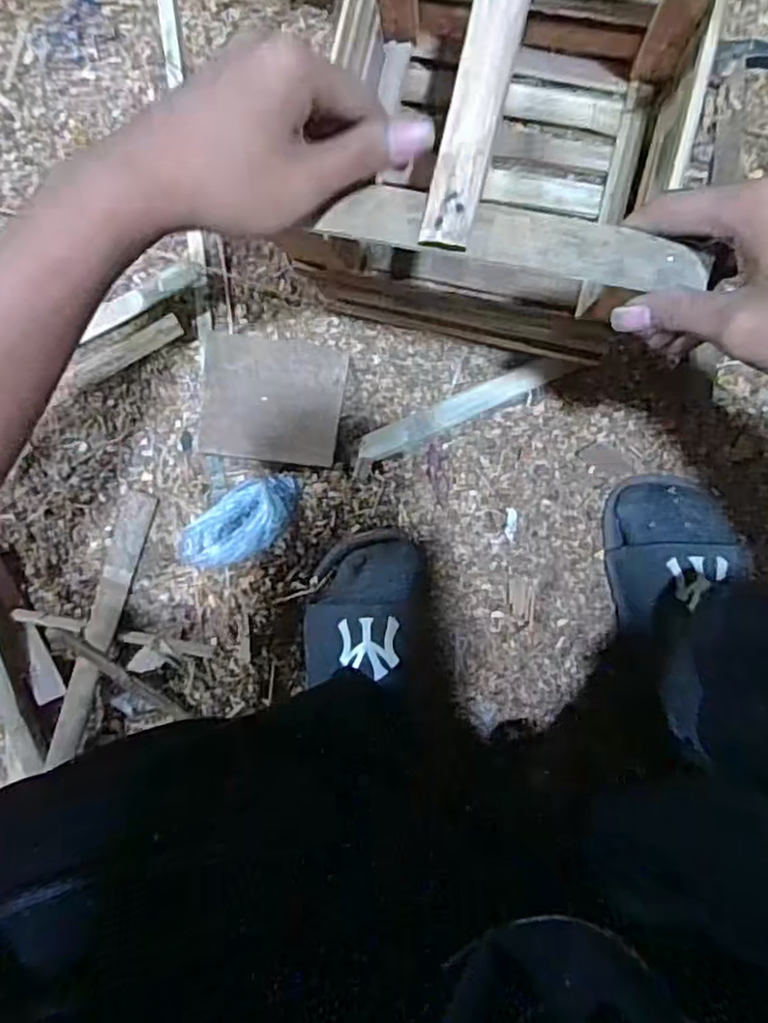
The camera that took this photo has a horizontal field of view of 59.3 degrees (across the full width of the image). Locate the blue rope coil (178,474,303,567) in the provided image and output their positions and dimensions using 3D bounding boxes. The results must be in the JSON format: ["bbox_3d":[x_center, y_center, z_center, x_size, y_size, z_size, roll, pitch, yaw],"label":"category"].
[{"bbox_3d":[-0.125,0.010,0.588,0.116,0.028,0.053,-34,96,4],"label":"blue rope coil"}]

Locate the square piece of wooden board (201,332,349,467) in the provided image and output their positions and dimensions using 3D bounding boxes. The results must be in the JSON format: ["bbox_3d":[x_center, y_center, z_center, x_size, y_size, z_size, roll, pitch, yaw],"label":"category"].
[{"bbox_3d":[-0.096,-0.097,0.583,0.119,0.011,0.103,5,88,-6],"label":"square piece of wooden board"}]

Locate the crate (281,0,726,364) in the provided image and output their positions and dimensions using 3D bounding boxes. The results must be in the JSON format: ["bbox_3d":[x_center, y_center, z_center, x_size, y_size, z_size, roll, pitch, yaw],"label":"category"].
[{"bbox_3d":[0.084,-0.258,0.443,0.252,0.279,0.246,6,98,0],"label":"crate"}]

